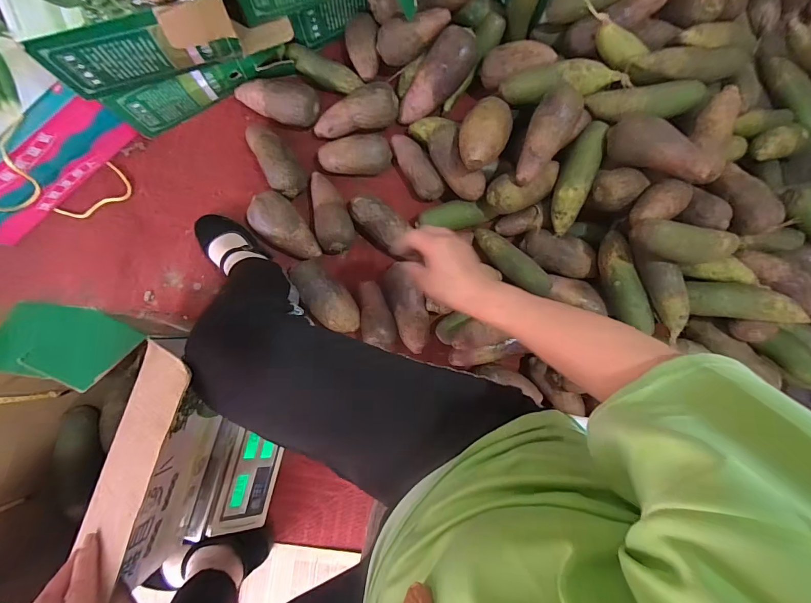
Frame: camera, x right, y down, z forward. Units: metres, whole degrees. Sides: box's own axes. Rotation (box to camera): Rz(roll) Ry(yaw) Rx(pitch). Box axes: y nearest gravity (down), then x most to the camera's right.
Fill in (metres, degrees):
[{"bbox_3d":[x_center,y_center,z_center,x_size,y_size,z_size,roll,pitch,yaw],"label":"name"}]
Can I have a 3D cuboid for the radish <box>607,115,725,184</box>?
[{"bbox_3d":[0.422,-0.243,0.614,0.185,0.073,0.066,32,86,17],"label":"radish"}]

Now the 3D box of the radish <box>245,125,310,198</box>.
[{"bbox_3d":[-0.255,-0.279,0.729,0.070,0.066,0.165,-34,87,-3],"label":"radish"}]

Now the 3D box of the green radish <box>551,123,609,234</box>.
[{"bbox_3d":[0.308,-0.225,0.676,0.054,0.046,0.198,23,86,1],"label":"green radish"}]

